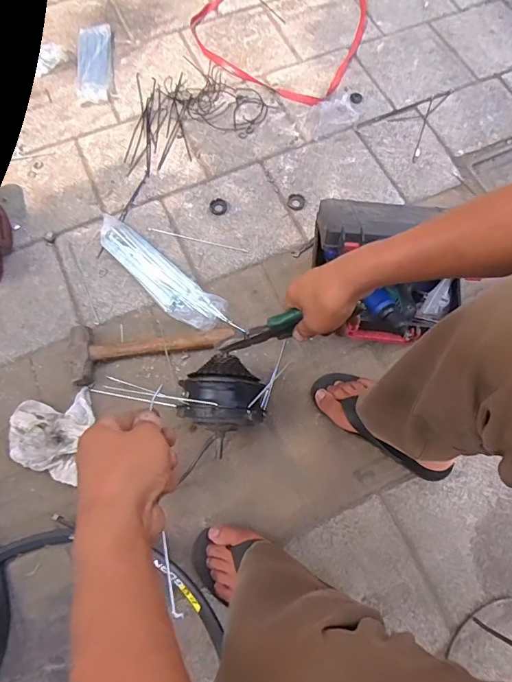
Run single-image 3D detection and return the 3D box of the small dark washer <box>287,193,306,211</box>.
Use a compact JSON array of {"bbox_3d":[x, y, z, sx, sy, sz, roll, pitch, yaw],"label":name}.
[{"bbox_3d":[0.090,-0.312,0.955,0.041,0.008,0.038,0,70,-1],"label":"small dark washer"}]

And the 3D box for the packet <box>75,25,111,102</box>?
[{"bbox_3d":[-0.408,-0.700,1.062,0.086,0.029,0.248,-5,70,-3],"label":"packet"}]

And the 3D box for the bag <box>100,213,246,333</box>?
[{"bbox_3d":[-0.194,-0.130,0.872,0.346,0.027,0.087,39,74,13],"label":"bag"}]

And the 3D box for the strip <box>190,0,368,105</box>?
[{"bbox_3d":[0.086,-0.889,1.144,0.441,0.030,0.542,28,79,9],"label":"strip"}]

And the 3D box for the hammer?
[{"bbox_3d":[-0.195,0.018,0.812,0.308,0.045,0.109,-5,71,-2],"label":"hammer"}]

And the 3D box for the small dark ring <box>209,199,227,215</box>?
[{"bbox_3d":[-0.084,-0.298,0.945,0.039,0.005,0.041,0,70,-1],"label":"small dark ring"}]

